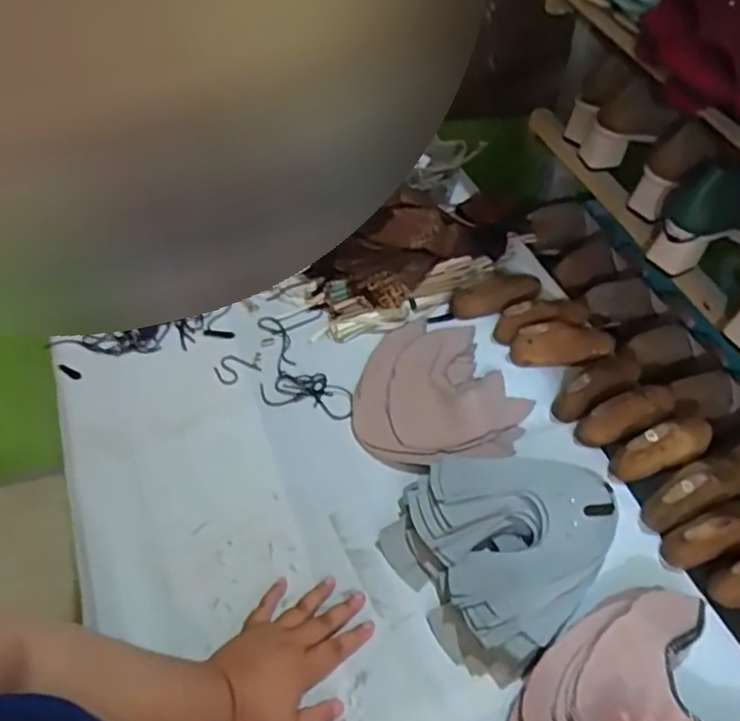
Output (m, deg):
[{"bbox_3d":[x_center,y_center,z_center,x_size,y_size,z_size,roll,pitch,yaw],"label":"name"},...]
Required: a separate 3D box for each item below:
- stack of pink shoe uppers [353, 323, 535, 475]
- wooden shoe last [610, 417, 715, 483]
[{"bbox_3d":[0.082,0.032,0.805,0.206,0.022,0.221,-6,51,-5],"label":"stack of pink shoe uppers"},{"bbox_3d":[0.343,0.094,0.741,0.139,0.060,0.049,-20,54,-16],"label":"wooden shoe last"}]

